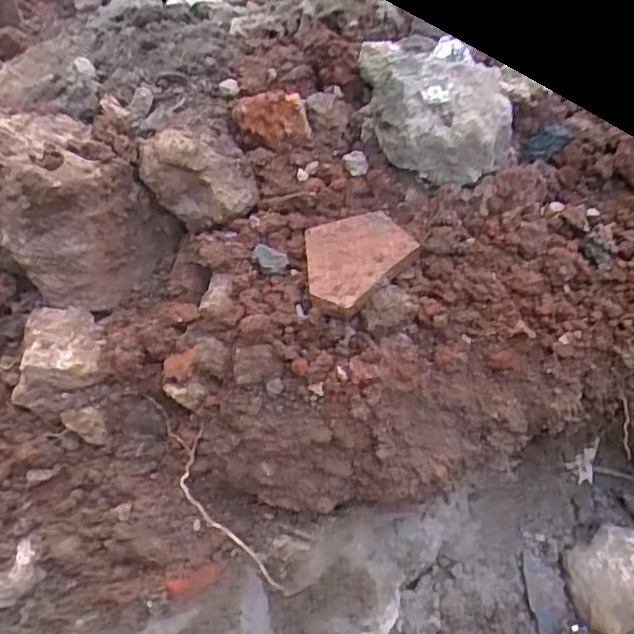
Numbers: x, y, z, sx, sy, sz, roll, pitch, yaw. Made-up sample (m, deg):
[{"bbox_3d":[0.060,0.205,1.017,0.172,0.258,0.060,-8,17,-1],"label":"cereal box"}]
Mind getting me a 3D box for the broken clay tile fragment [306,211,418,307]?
[{"bbox_3d":[0.019,-0.027,0.275,0.047,0.004,0.049,-10,51,3],"label":"broken clay tile fragment"}]

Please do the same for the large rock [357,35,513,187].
[{"bbox_3d":[0.059,-0.106,0.311,0.073,0.049,0.073,1,35,2],"label":"large rock"}]

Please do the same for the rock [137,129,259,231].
[{"bbox_3d":[-0.056,-0.068,0.293,0.053,0.045,0.044,-7,36,-10],"label":"rock"}]

